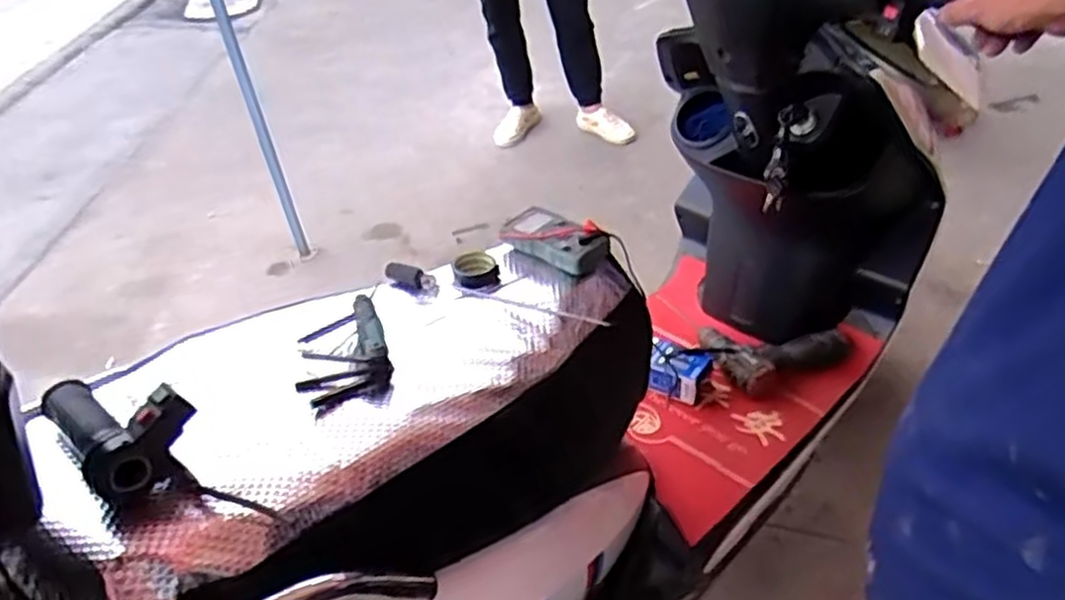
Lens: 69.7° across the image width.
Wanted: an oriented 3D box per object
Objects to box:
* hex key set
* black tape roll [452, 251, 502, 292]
[{"bbox_3d":[-0.171,0.049,0.687,0.078,0.028,0.133,-16,40,-12],"label":"hex key set"},{"bbox_3d":[-0.061,-0.031,0.833,0.046,0.020,0.051,-15,39,-11],"label":"black tape roll"}]

